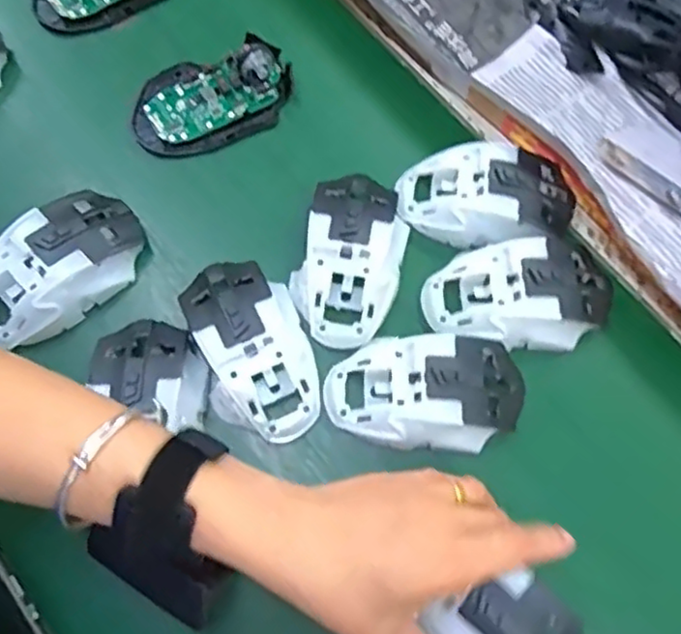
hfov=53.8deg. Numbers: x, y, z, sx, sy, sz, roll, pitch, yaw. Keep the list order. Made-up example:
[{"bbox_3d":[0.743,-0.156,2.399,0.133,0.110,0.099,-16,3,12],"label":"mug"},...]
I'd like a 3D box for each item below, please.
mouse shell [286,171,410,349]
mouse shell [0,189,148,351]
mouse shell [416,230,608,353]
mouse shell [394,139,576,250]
[{"bbox_3d":[0.006,-0.040,0.421,0.065,0.023,0.111,15,72,6],"label":"mouse shell"},{"bbox_3d":[-0.180,-0.031,0.421,0.114,0.033,0.062,-40,75,-12],"label":"mouse shell"},{"bbox_3d":[0.112,-0.014,0.415,0.113,0.027,0.065,-11,72,-3],"label":"mouse shell"},{"bbox_3d":[0.097,-0.080,0.444,0.113,0.033,0.064,1,71,1],"label":"mouse shell"}]

